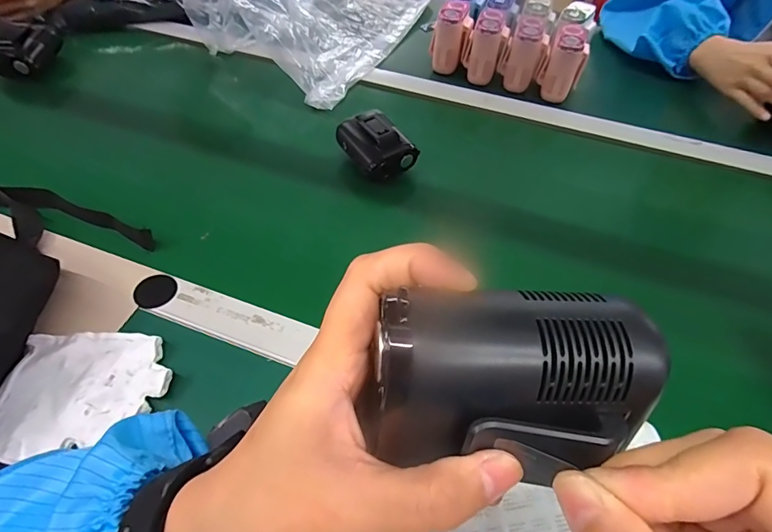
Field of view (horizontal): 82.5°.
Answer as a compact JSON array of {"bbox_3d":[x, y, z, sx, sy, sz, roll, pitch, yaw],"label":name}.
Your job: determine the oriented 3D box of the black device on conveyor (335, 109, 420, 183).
[{"bbox_3d":[-0.013,-0.144,0.515,0.064,0.042,0.078,-27,57,-20],"label":"black device on conveyor"}]

